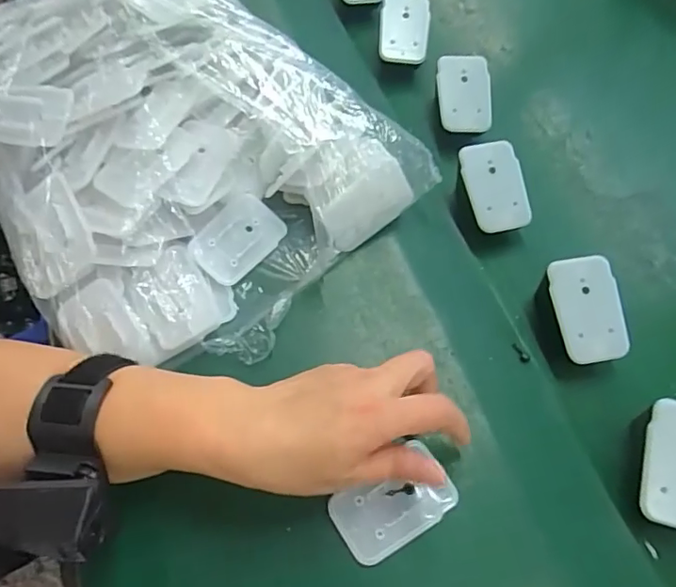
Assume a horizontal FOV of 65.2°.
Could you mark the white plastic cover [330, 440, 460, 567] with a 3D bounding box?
[{"bbox_3d":[0.032,0.122,0.304,0.069,0.006,0.041,-29,65,-15],"label":"white plastic cover"}]

